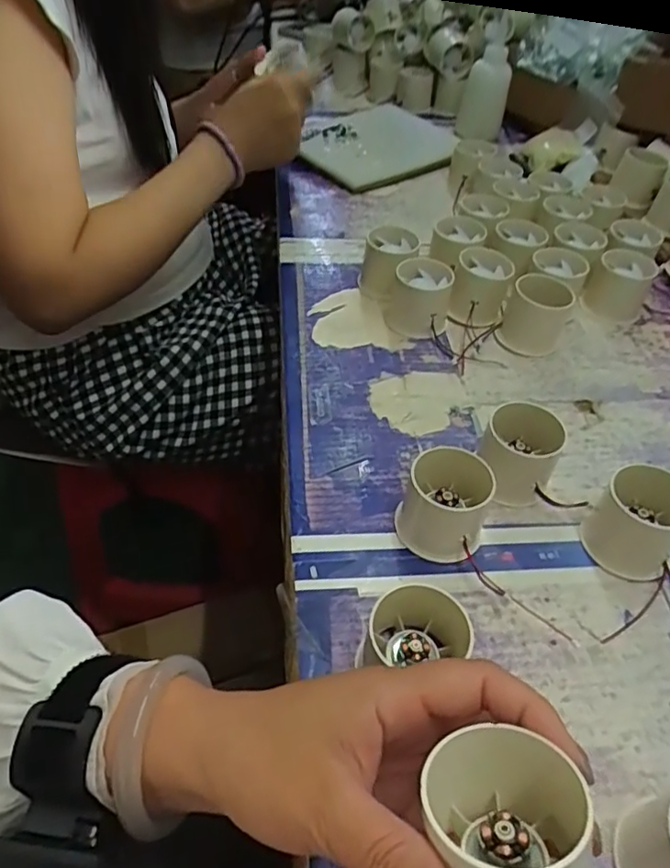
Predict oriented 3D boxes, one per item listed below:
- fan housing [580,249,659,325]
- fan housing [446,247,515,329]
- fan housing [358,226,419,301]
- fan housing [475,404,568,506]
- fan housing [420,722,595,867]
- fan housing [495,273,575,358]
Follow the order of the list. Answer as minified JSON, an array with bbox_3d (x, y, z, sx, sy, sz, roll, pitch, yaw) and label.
[{"bbox_3d":[0.268,-0.138,0.554,0.054,0.048,0.053,25,51,20],"label":"fan housing"},{"bbox_3d":[0.132,-0.134,0.545,0.054,0.047,0.067,15,48,11],"label":"fan housing"},{"bbox_3d":[0.051,-0.162,0.562,0.049,0.053,0.053,14,48,10],"label":"fan housing"},{"bbox_3d":[0.124,0.013,0.396,0.050,0.048,0.051,21,49,17],"label":"fan housing"},{"bbox_3d":[0.056,0.132,0.192,0.057,0.050,0.061,-8,19,10],"label":"fan housing"},{"bbox_3d":[0.173,-0.103,0.510,0.050,0.055,0.048,21,49,17],"label":"fan housing"}]

